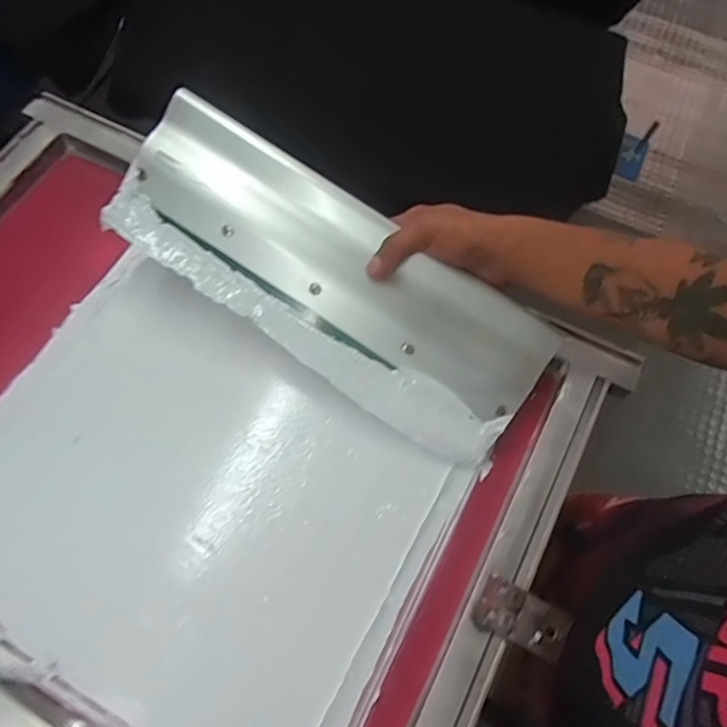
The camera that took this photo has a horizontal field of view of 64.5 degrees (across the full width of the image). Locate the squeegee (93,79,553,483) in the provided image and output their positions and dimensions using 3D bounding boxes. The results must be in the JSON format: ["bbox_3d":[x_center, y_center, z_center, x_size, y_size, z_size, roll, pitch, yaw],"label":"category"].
[{"bbox_3d":[-0.030,-0.073,0.522,0.396,0.035,0.145,35,97,2],"label":"squeegee"}]

